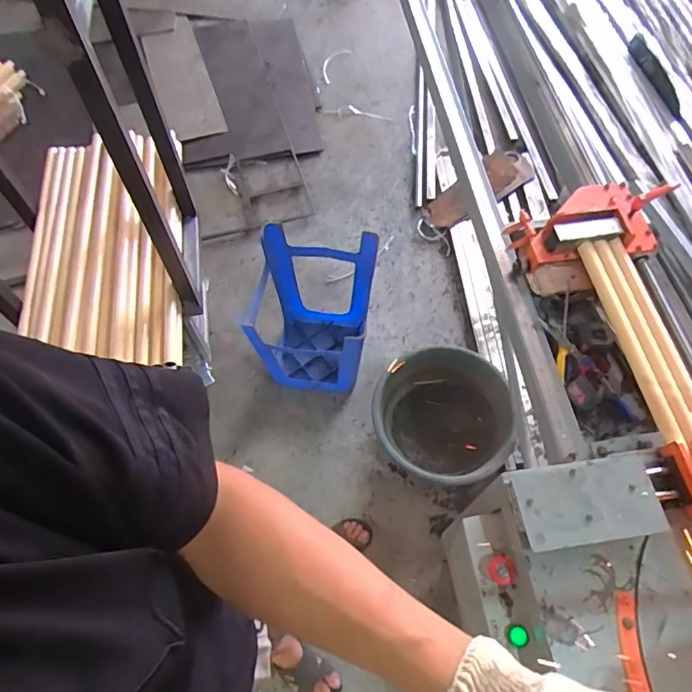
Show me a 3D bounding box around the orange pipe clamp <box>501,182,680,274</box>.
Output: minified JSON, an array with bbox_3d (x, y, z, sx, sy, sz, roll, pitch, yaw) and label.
[{"bbox_3d":[0.488,-0.247,1.012,0.310,0.098,0.182,-11,62,-6],"label":"orange pipe clamp"}]

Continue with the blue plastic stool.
[{"bbox_3d":[-0.095,-0.068,1.539,0.346,0.453,0.358,2,62,1],"label":"blue plastic stool"}]

